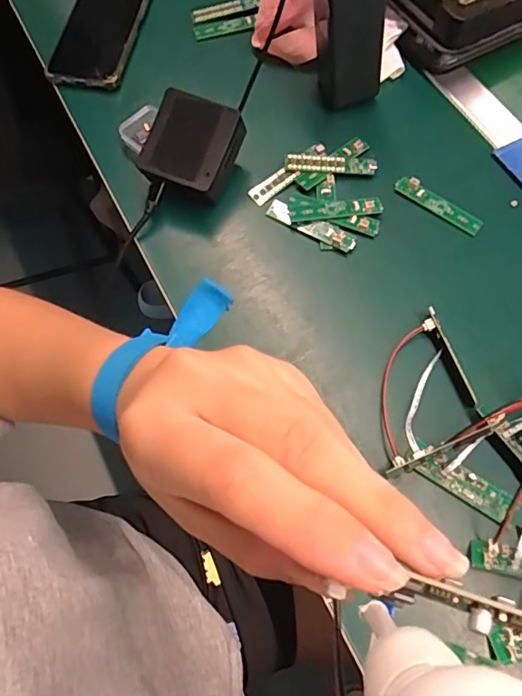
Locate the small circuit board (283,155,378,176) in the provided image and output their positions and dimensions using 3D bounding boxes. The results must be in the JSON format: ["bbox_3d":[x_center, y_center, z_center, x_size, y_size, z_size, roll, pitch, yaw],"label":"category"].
[{"bbox_3d":[0.066,-0.171,0.472,0.084,0.011,0.018,0,68,1],"label":"small circuit board"}]

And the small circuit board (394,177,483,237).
[{"bbox_3d":[0.161,-0.131,0.459,0.084,0.010,0.016,37,74,15],"label":"small circuit board"}]

